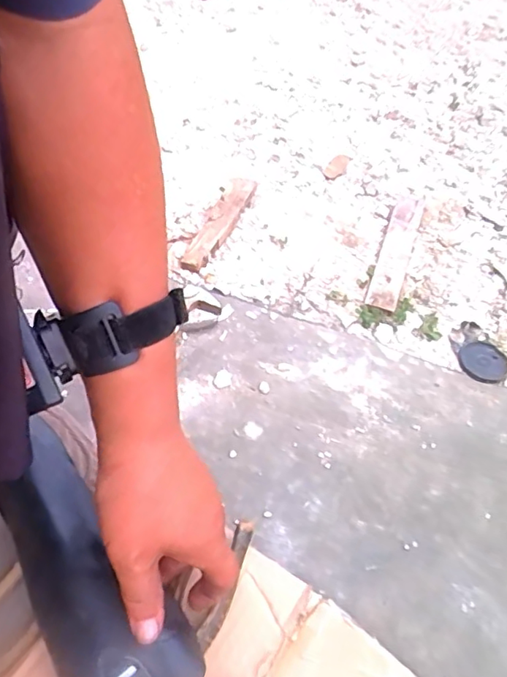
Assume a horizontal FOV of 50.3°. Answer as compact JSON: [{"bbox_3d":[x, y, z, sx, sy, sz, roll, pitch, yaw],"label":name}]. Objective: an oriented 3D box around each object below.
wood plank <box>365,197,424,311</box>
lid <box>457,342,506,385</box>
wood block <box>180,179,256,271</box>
[{"bbox_3d":[0.200,-0.127,0.755,0.041,0.018,0.249,18,49,9],"label":"wood plank"},{"bbox_3d":[0.272,0.028,0.637,0.058,0.006,0.057,3,49,-4],"label":"lid"},{"bbox_3d":[-0.048,-0.169,0.763,0.040,0.015,0.202,20,50,11],"label":"wood block"}]

